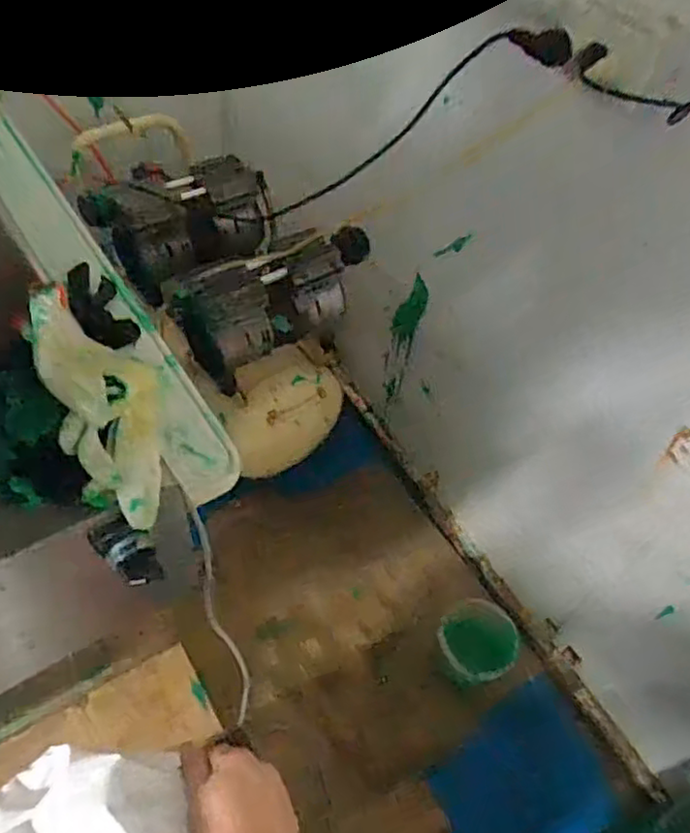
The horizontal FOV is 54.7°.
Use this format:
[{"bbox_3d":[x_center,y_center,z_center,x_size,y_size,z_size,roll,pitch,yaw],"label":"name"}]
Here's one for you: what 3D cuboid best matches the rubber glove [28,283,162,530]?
[{"bbox_3d":[-0.132,-0.019,0.366,0.059,0.068,0.153,-21,75,-20],"label":"rubber glove"}]

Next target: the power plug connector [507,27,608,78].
[{"bbox_3d":[0.211,-0.378,0.678,0.024,0.033,0.108,-33,60,-27],"label":"power plug connector"}]

